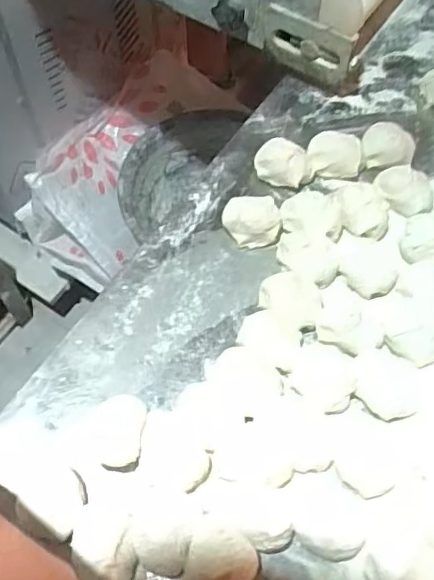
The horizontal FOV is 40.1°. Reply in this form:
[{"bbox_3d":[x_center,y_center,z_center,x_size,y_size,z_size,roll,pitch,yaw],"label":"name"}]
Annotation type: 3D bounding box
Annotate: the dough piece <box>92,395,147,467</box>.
[{"bbox_3d":[-0.077,0.111,0.463,0.042,0.027,0.054,7,61,4],"label":"dough piece"}]

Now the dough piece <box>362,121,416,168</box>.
[{"bbox_3d":[0.170,-0.140,0.598,0.051,0.032,0.043,28,65,15],"label":"dough piece"}]

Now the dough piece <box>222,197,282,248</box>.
[{"bbox_3d":[0.032,-0.064,0.553,0.053,0.033,0.041,12,62,7],"label":"dough piece"}]

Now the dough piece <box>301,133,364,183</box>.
[{"bbox_3d":[0.116,-0.131,0.594,0.053,0.035,0.051,0,61,0],"label":"dough piece"}]

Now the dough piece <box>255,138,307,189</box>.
[{"bbox_3d":[0.064,-0.126,0.595,0.051,0.030,0.043,14,62,8],"label":"dough piece"}]

